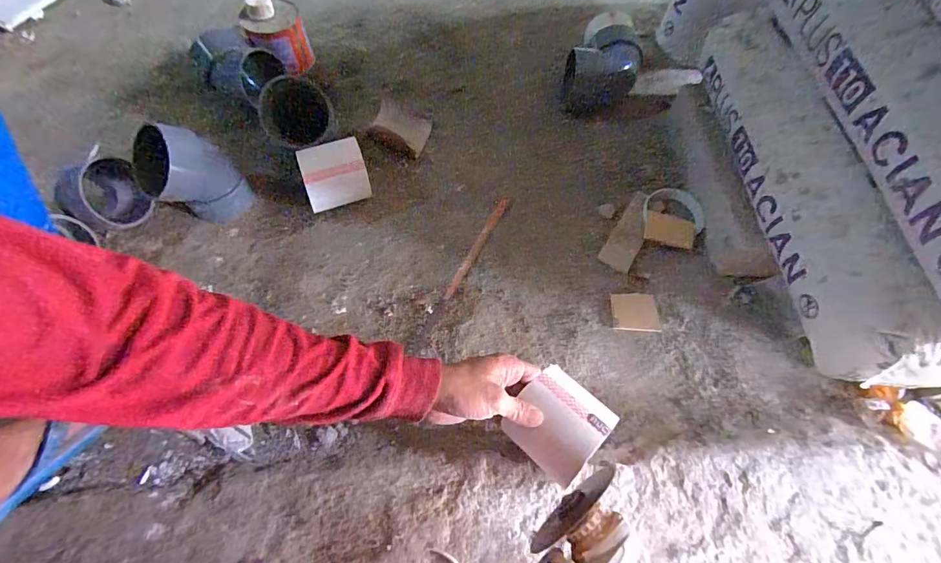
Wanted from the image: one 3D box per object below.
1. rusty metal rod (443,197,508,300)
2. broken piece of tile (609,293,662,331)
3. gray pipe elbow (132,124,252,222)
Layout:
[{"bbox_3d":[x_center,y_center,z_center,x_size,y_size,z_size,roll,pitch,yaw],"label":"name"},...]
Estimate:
[{"bbox_3d":[0.011,-0.052,0.624,0.017,0.007,0.187,24,64,10],"label":"rusty metal rod"},{"bbox_3d":[0.224,0.041,0.589,0.063,0.004,0.055,5,64,-1],"label":"broken piece of tile"},{"bbox_3d":[-0.377,-0.151,0.587,0.106,0.147,0.086,-36,69,-19],"label":"gray pipe elbow"}]

